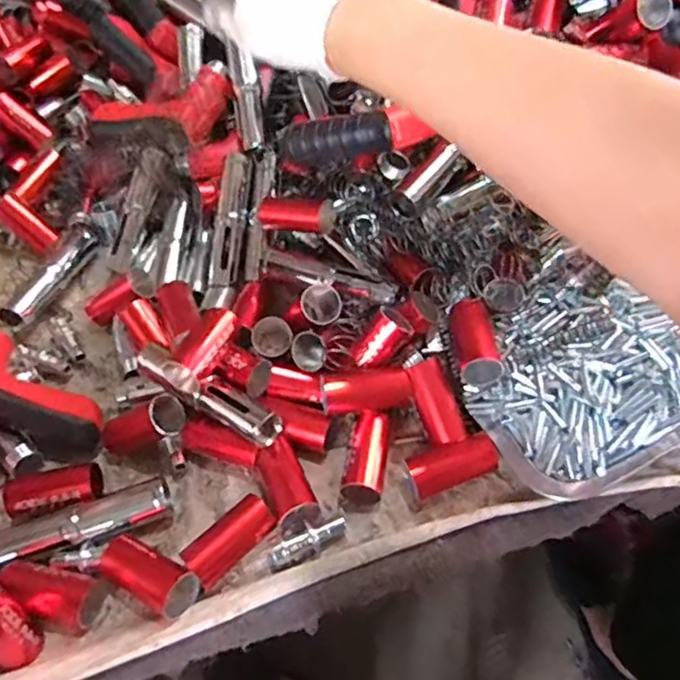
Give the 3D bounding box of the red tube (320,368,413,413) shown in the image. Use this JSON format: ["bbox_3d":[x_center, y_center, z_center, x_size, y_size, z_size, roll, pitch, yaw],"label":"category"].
[{"bbox_3d":[0.019,0.035,0.459,0.066,0.025,0.027,-5,50,0],"label":"red tube"}]

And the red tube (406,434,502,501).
[{"bbox_3d":[0.076,0.090,0.434,0.066,0.027,0.030,-19,51,-11],"label":"red tube"}]

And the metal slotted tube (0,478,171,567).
[{"bbox_3d":[-0.180,0.127,0.429,0.122,0.022,0.032,-19,51,-11],"label":"metal slotted tube"}]

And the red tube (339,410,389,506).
[{"bbox_3d":[0.019,0.082,0.439,0.025,0.022,0.067,7,51,10],"label":"red tube"}]

